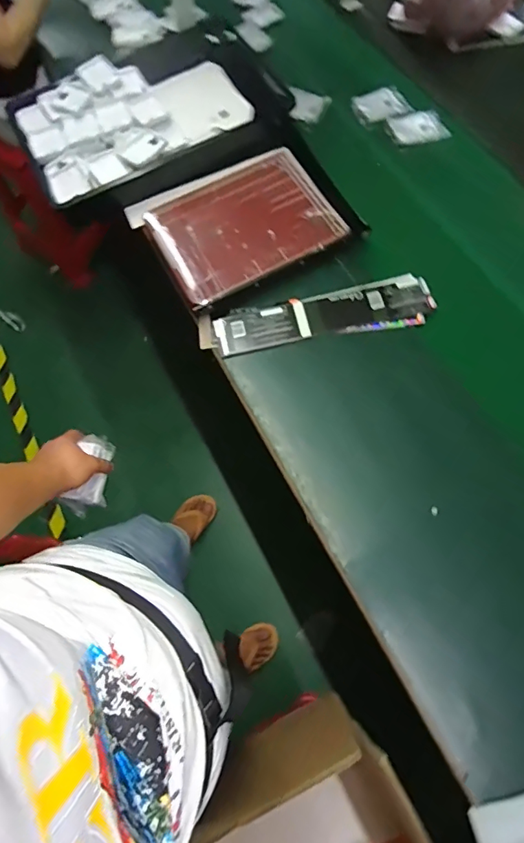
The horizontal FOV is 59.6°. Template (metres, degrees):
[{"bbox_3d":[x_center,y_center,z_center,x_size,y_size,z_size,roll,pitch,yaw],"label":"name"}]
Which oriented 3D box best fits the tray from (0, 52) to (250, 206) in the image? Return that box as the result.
[{"bbox_3d":[-0.279,-0.687,1.019,0.502,0.060,0.356,-28,70,-8],"label":"tray"}]

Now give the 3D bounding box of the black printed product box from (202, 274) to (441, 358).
[{"bbox_3d":[0.098,-0.192,0.851,0.422,0.027,0.096,-11,68,-2],"label":"black printed product box"}]

